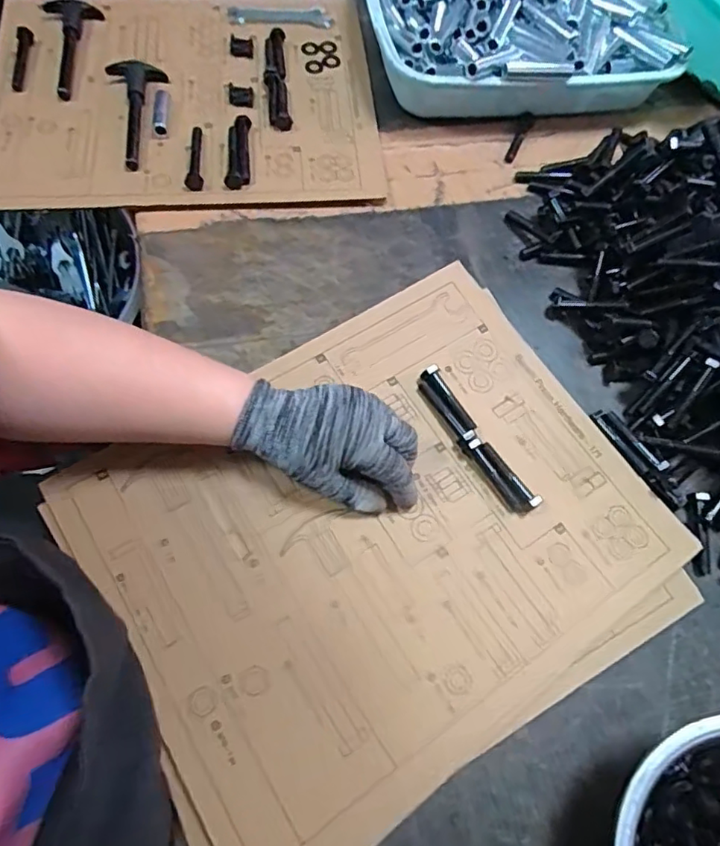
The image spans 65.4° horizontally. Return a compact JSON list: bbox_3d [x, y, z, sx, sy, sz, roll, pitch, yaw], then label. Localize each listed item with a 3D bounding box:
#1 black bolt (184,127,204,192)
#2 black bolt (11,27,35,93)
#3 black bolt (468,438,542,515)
[{"bbox_3d":[-0.157,-0.250,0.528,0.017,0.010,0.079,-6,68,-6],"label":"black bolt"},{"bbox_3d":[-0.343,-0.367,0.567,0.015,0.013,0.083,0,68,-3],"label":"black bolt"},{"bbox_3d":[0.106,0.038,0.416,0.017,0.012,0.064,-32,73,-15],"label":"black bolt"}]

